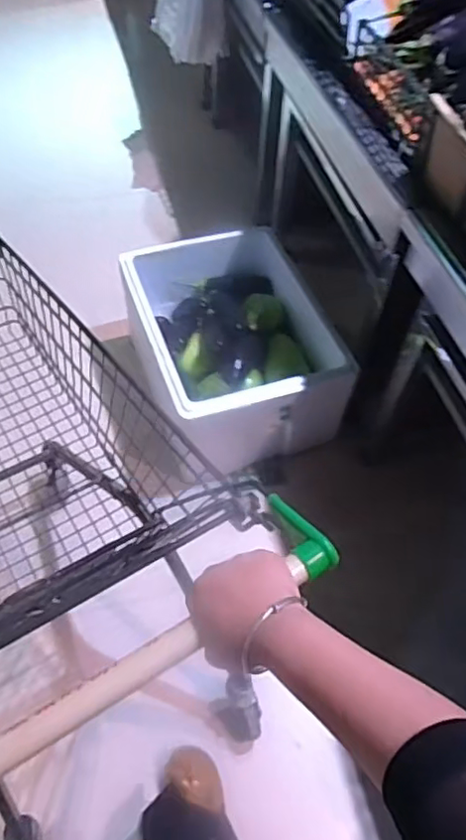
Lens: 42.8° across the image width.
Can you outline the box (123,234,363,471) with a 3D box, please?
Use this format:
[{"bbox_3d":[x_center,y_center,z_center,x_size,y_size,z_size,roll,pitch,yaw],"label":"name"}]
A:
[{"bbox_3d":[-0.018,-0.215,1.608,0.439,0.278,0.634,-16,58,-13],"label":"box"}]

